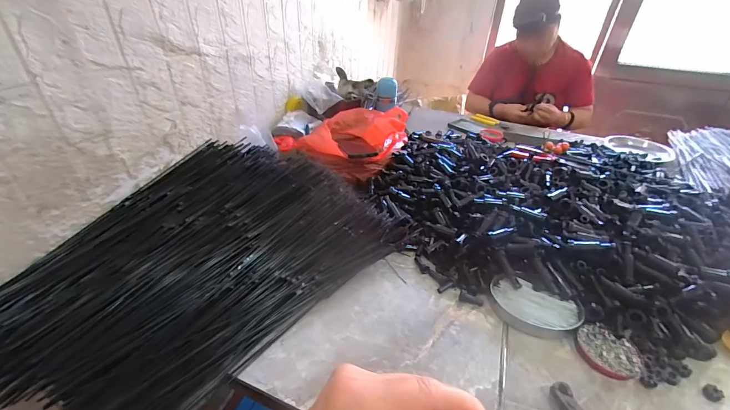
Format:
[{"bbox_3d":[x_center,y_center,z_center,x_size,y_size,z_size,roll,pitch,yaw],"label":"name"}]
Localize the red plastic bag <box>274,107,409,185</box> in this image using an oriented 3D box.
[{"bbox_3d":[-0.035,-0.184,0.894,0.303,0.092,0.304,23,39,27],"label":"red plastic bag"}]

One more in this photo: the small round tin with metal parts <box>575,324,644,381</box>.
[{"bbox_3d":[0.349,0.212,0.475,0.080,0.015,0.066,29,42,33],"label":"small round tin with metal parts"}]

